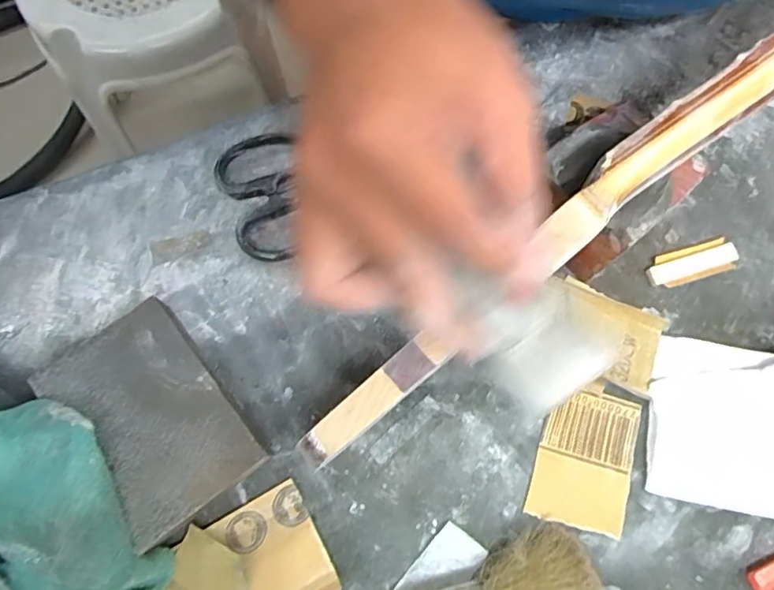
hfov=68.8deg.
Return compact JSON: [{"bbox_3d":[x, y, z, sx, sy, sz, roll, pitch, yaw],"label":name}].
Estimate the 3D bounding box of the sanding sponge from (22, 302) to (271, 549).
[{"bbox_3d":[-0.114,0.061,0.283,0.067,0.028,0.099,-37,78,-10],"label":"sanding sponge"}]

